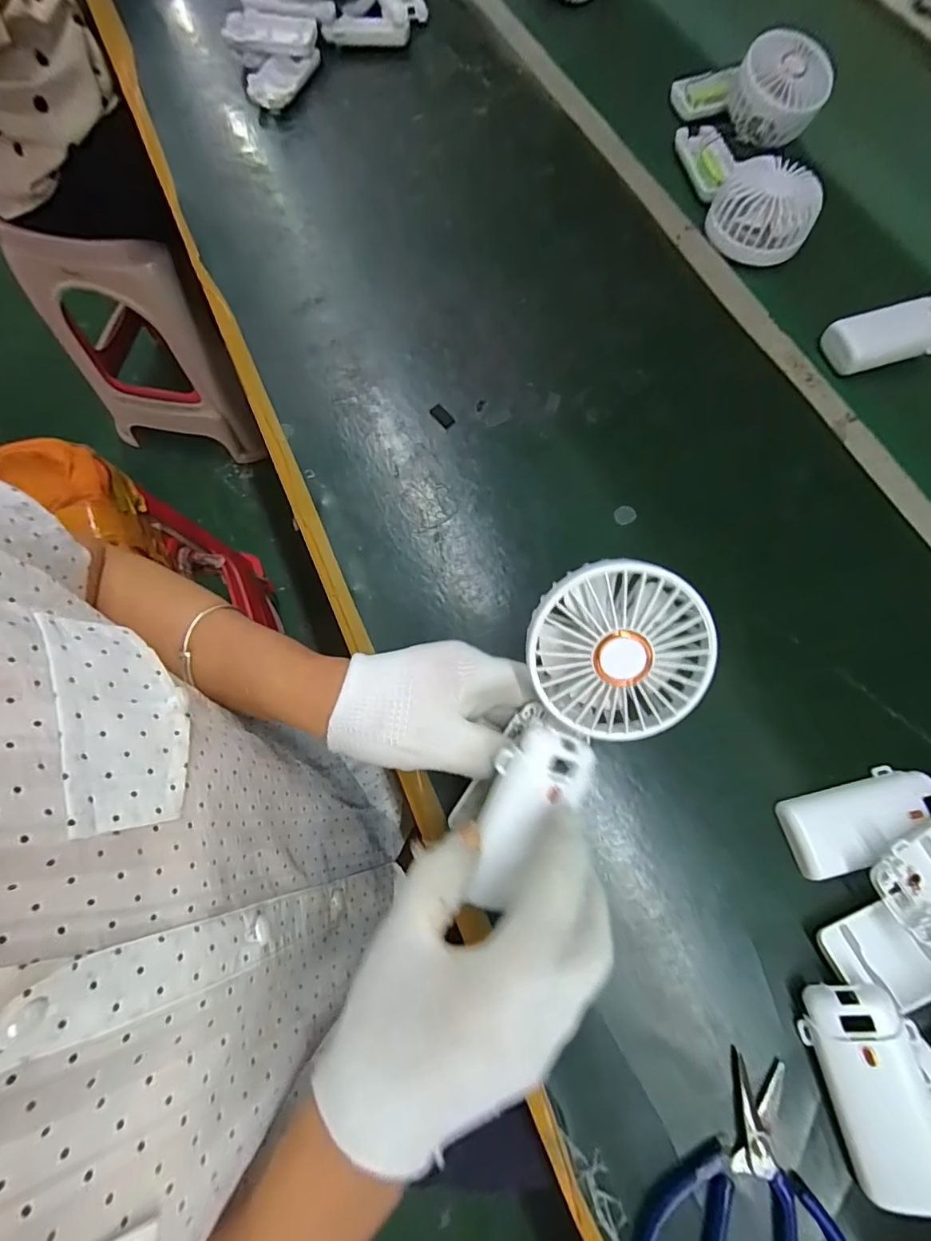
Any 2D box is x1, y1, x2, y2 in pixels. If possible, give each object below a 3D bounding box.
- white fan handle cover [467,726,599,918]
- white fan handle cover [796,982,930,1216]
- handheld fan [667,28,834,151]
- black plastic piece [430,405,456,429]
[{"bbox_3d":[0.029,0.098,0.241,0.041,0.016,0.092,31,88,11],"label":"white fan handle cover"},{"bbox_3d":[0.214,0.242,0.253,0.048,0.029,0.092,-9,73,-1],"label":"white fan handle cover"},{"bbox_3d":[0.288,-0.533,0.496,0.080,0.072,0.134,-42,76,-10],"label":"handheld fan"},{"bbox_3d":[-0.019,-0.168,0.401,0.012,0.004,0.023,-35,75,-9],"label":"black plastic piece"}]

